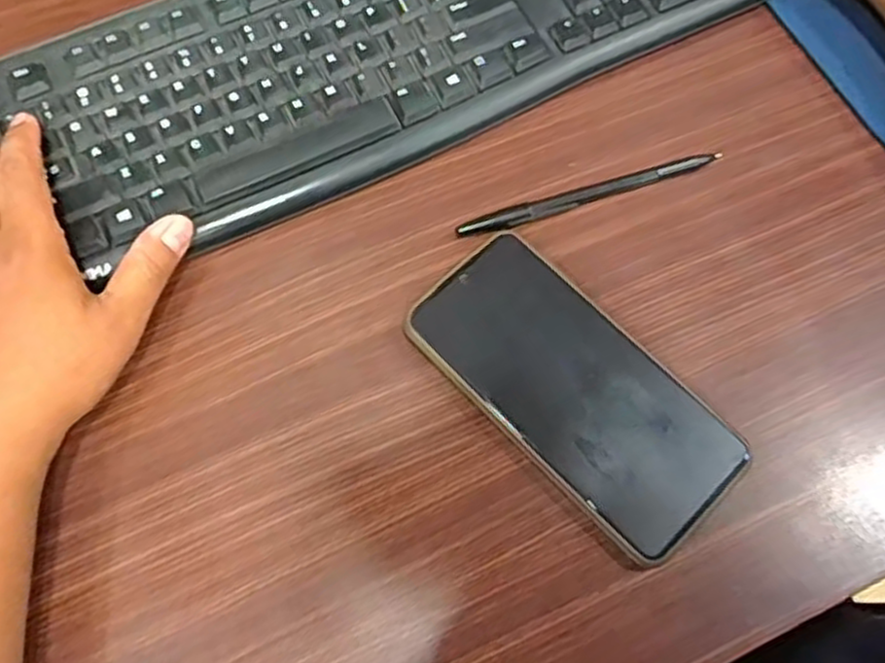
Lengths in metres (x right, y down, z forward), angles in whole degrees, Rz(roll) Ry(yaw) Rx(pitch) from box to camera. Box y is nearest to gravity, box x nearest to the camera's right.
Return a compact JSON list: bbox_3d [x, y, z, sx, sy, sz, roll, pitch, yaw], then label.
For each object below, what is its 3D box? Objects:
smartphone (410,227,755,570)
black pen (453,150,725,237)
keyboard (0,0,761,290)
[{"bbox_3d":[0.064,0.028,0.359,0.080,0.014,0.163,-42,77,-14],"label":"smartphone"},{"bbox_3d":[0.081,-0.074,0.398,0.148,0.006,0.012,-17,72,-7],"label":"black pen"},{"bbox_3d":[-0.022,-0.172,0.424,0.414,0.018,0.148,-25,73,-10],"label":"keyboard"}]

